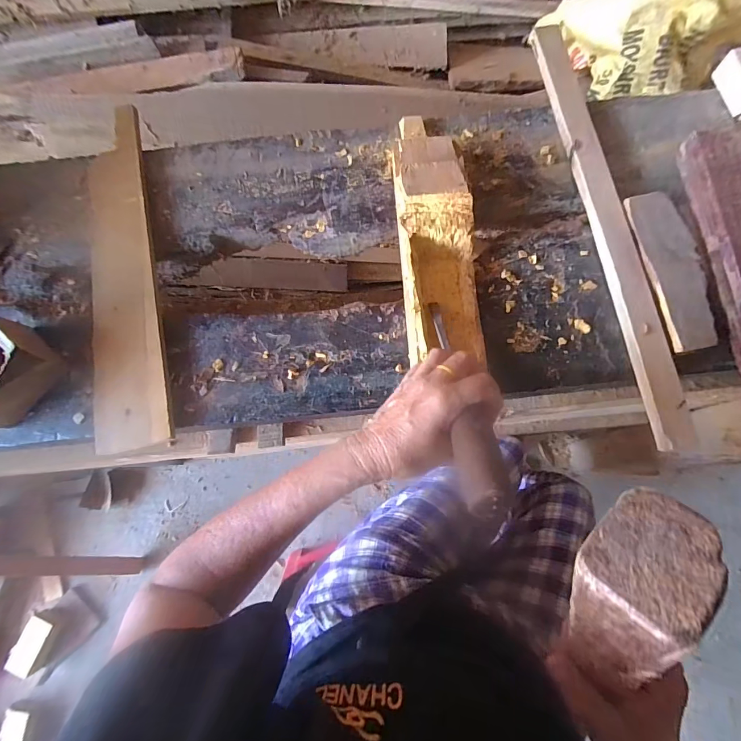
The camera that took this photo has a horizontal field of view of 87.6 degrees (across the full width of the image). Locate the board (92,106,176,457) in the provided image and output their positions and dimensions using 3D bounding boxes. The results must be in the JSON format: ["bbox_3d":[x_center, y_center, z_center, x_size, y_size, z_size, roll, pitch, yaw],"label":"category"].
[{"bbox_3d":[-0.306,-0.127,0.479,0.083,0.022,0.443,-10,77,-1],"label":"board"}]

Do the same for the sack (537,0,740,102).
[{"bbox_3d":[0.821,-0.801,0.924,0.710,0.195,0.249,-2,77,1],"label":"sack"}]

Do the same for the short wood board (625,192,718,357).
[{"bbox_3d":[0.356,-0.119,0.455,0.056,0.017,0.193,-11,77,-1],"label":"short wood board"}]

